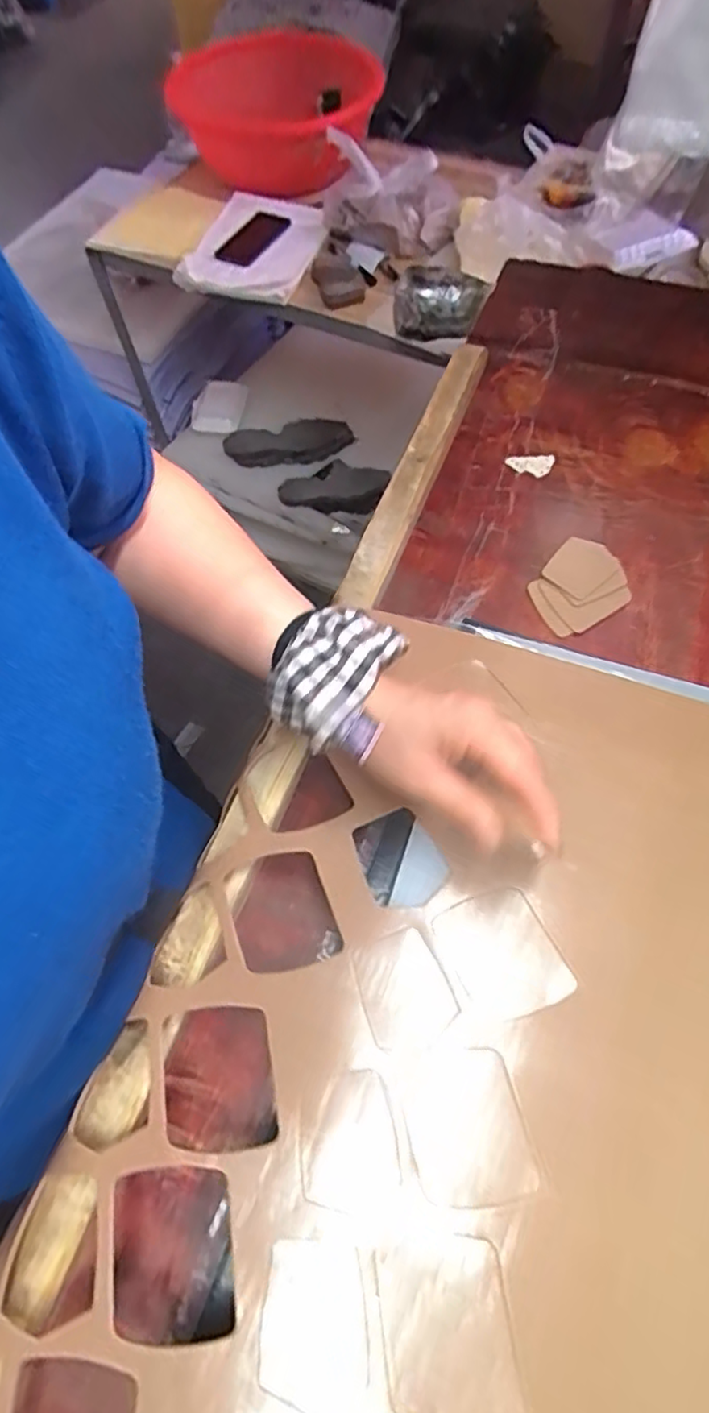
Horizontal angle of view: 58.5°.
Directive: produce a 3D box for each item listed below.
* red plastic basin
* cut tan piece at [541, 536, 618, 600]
[{"bbox_3d":[-0.158,-1.185,1.257,0.392,0.115,0.491,-10,62,-2],"label":"red plastic basin"},{"bbox_3d":[0.194,-0.119,0.543,0.050,0.009,0.060,34,69,19],"label":"cut tan piece"}]

